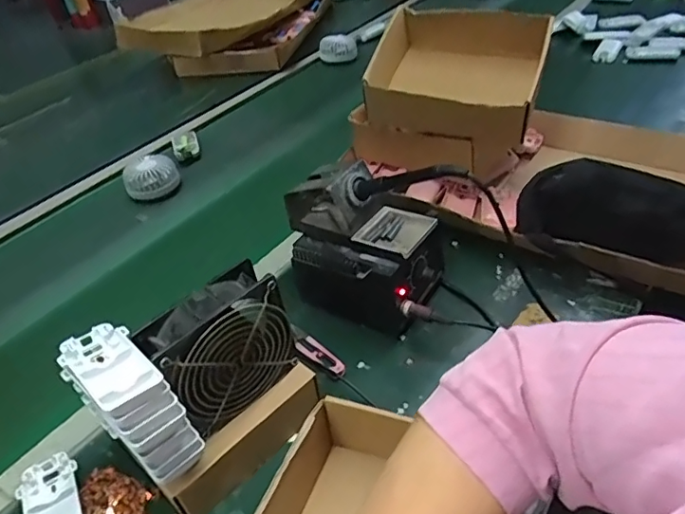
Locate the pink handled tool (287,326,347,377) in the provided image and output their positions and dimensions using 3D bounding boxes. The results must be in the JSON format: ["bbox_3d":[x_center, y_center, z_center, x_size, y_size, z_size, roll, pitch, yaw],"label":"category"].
[{"bbox_3d":[-0.031,0.103,0.609,0.024,0.015,0.101,-31,47,-25],"label":"pink handled tool"}]

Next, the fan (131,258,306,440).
[{"bbox_3d":[-0.104,0.081,0.482,0.118,0.118,0.048,-34,47,-29],"label":"fan"}]

